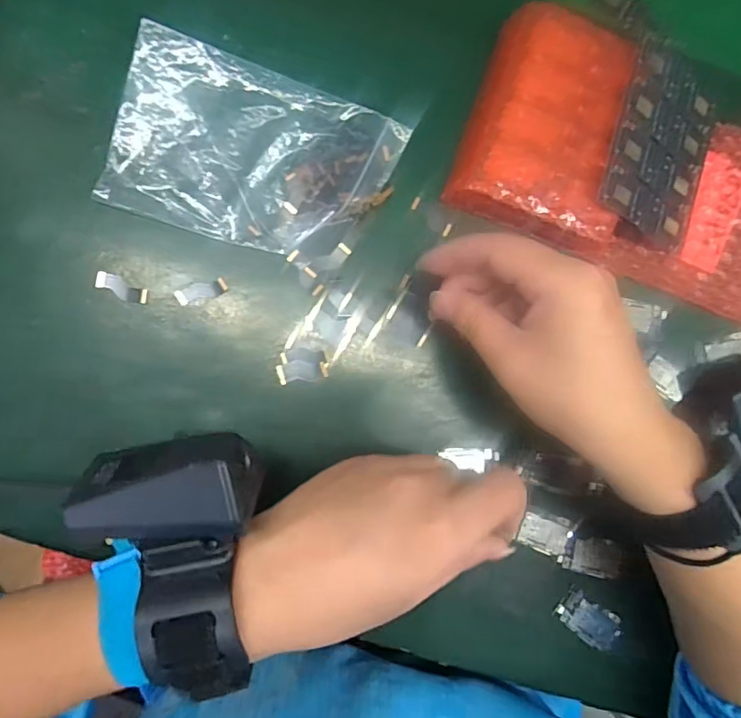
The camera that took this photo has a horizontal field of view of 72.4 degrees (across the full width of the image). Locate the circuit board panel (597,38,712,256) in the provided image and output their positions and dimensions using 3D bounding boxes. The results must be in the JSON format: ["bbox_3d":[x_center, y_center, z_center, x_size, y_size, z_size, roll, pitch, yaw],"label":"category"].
[{"bbox_3d":[0.166,-0.122,0.289,0.079,0.006,0.099,15,89,-29],"label":"circuit board panel"}]

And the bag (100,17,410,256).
[{"bbox_3d":[-0.063,-0.110,0.274,0.147,0.013,0.095,17,88,-6],"label":"bag"}]

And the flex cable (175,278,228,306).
[{"bbox_3d":[-0.093,-0.037,0.276,0.027,0.004,0.009,-17,92,-6],"label":"flex cable"}]

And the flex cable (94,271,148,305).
[{"bbox_3d":[-0.134,-0.038,0.271,0.027,0.004,0.010,26,87,-6],"label":"flex cable"}]

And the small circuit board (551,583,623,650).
[{"bbox_3d":[0.127,0.151,0.292,0.040,0.004,0.023,40,86,-5],"label":"small circuit board"}]

